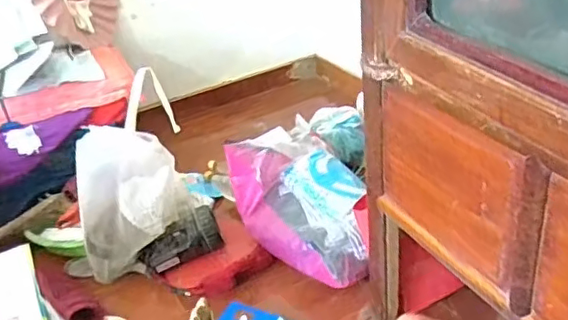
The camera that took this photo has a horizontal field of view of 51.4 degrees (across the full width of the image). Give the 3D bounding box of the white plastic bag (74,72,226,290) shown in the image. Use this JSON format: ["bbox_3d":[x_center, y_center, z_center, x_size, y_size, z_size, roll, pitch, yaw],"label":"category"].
[{"bbox_3d":[-0.329,0.036,1.313,0.280,0.447,0.186,-19,33,-20],"label":"white plastic bag"}]

